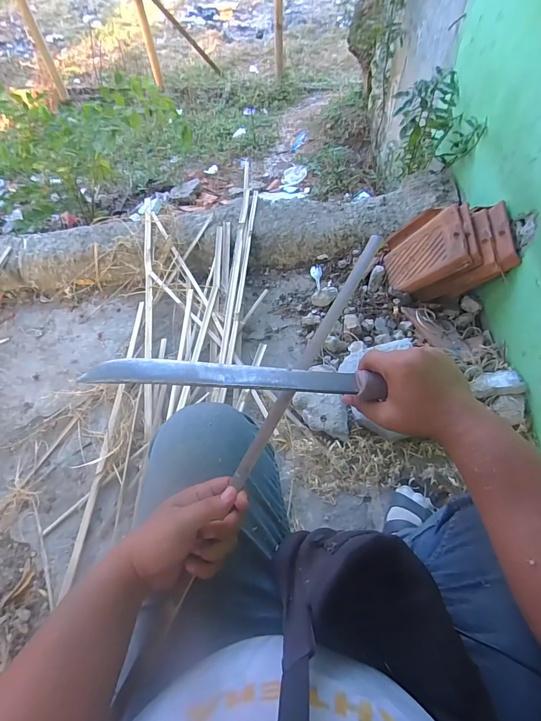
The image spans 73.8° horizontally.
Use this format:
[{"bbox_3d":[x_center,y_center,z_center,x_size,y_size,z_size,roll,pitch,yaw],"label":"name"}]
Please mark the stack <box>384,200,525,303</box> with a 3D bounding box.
[{"bbox_3d":[0.467,-0.305,0.980,0.279,0.207,0.215,10,62,8],"label":"stack"}]

